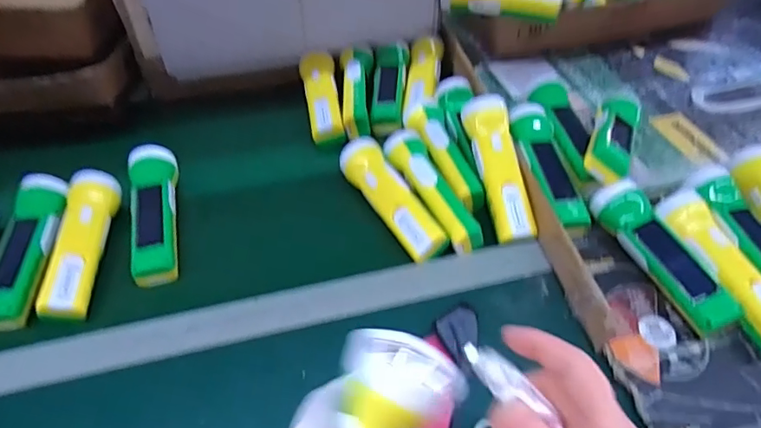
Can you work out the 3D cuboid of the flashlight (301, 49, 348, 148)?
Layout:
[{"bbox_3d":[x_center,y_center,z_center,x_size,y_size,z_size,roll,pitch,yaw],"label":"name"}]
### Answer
[{"bbox_3d":[-0.083,-0.163,0.737,0.051,0.050,0.175,-6,53,-6],"label":"flashlight"}]

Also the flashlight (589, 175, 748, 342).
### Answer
[{"bbox_3d":[0.272,0.040,0.515,0.043,0.047,0.170,-16,49,-14],"label":"flashlight"}]

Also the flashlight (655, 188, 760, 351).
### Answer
[{"bbox_3d":[0.329,0.052,0.508,0.056,0.044,0.177,-12,48,-10],"label":"flashlight"}]

